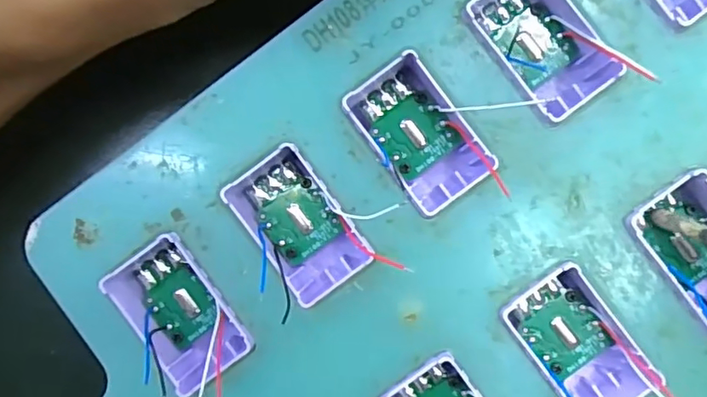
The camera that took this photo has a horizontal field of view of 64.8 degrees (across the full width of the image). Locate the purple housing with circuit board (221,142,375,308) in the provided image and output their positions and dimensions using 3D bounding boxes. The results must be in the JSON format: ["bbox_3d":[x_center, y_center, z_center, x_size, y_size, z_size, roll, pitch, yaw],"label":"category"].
[{"bbox_3d":[-0.012,0.006,0.124,0.020,0.014,0.032,-36,88,3],"label":"purple housing with circuit board"}]

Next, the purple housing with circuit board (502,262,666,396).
[{"bbox_3d":[0.049,0.031,0.119,0.019,0.011,0.028,-34,89,3],"label":"purple housing with circuit board"}]

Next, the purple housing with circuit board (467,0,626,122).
[{"bbox_3d":[0.041,-0.035,0.120,0.020,0.010,0.033,-34,89,3],"label":"purple housing with circuit board"}]

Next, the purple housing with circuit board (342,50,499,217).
[{"bbox_3d":[0.014,-0.015,0.123,0.019,0.016,0.032,-35,88,3],"label":"purple housing with circuit board"}]

